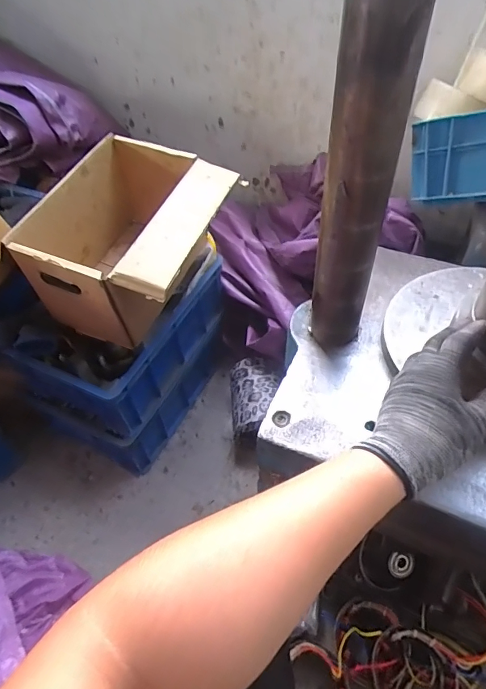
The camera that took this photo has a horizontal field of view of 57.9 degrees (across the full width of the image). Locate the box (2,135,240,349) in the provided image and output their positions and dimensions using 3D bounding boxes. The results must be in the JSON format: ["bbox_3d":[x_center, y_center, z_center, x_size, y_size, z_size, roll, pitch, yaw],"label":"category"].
[{"bbox_3d":[-0.178,-0.180,0.801,0.279,0.215,0.344,20,54,18],"label":"box"}]

